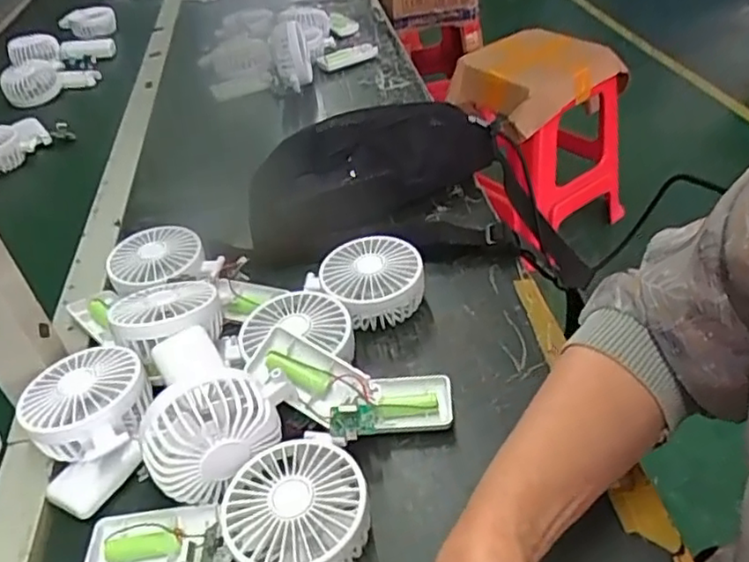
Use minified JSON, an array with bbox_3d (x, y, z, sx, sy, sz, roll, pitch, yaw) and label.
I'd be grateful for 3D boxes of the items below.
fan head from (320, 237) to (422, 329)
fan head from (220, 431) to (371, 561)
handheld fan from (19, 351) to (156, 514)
[{"bbox_3d":[-0.002,0.004,0.556,0.081,0.047,0.080,-15,40,-9],"label":"fan head"},{"bbox_3d":[-0.047,0.147,0.399,0.087,0.046,0.096,-22,41,-17],"label":"fan head"},{"bbox_3d":[-0.205,0.099,0.466,0.086,0.053,0.102,-29,44,-24],"label":"handheld fan"}]

